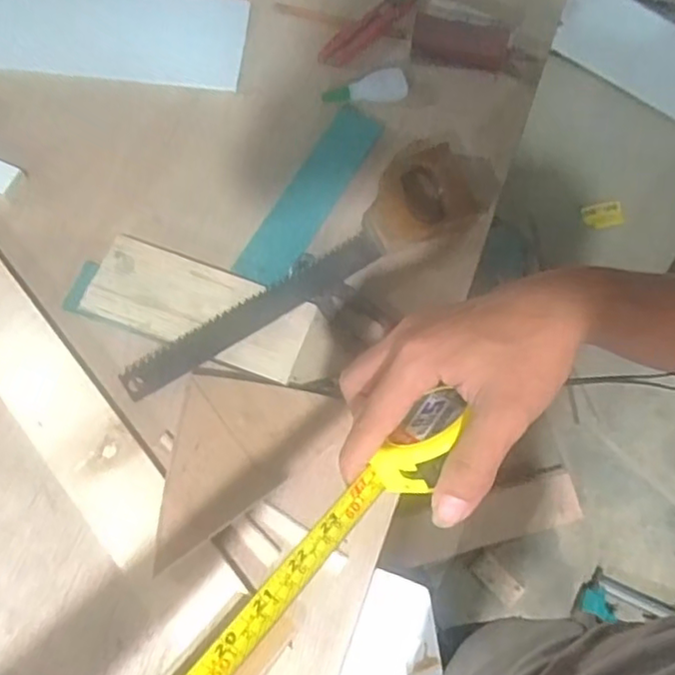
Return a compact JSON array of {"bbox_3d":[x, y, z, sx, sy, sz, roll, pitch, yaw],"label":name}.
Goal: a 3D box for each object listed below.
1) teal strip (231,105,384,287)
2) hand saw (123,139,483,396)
[{"bbox_3d":[-0.024,-0.147,0.641,0.052,0.008,0.224,30,72,3],"label":"teal strip"},{"bbox_3d":[-0.015,-0.063,0.596,0.398,0.027,0.093,-40,76,-15],"label":"hand saw"}]

